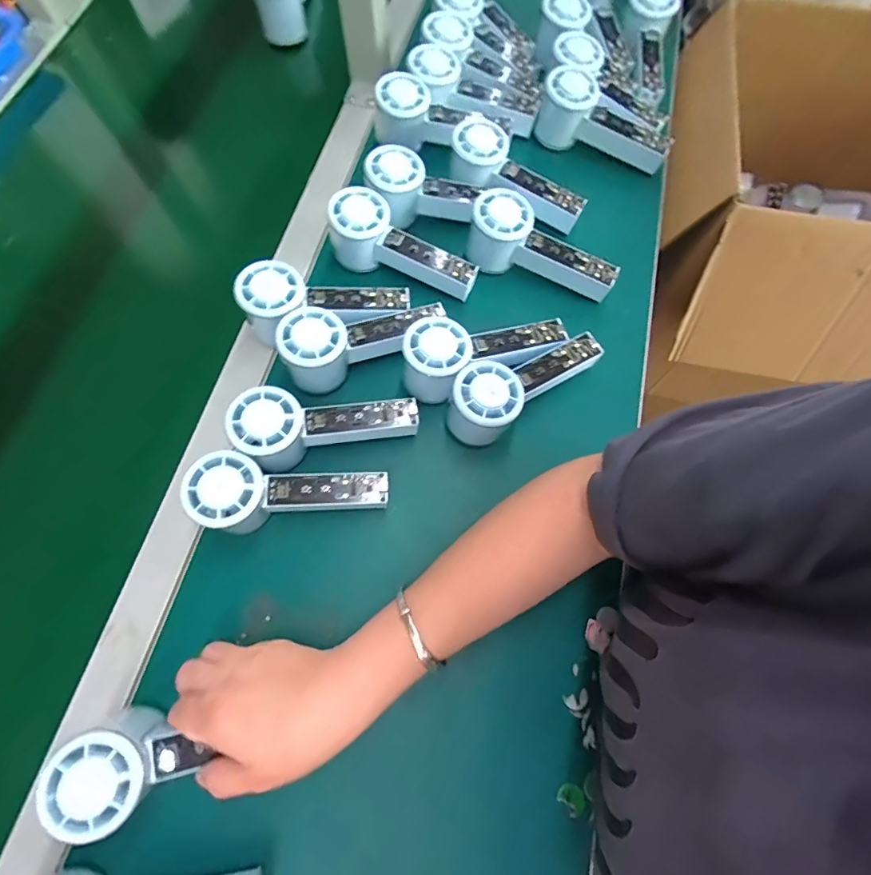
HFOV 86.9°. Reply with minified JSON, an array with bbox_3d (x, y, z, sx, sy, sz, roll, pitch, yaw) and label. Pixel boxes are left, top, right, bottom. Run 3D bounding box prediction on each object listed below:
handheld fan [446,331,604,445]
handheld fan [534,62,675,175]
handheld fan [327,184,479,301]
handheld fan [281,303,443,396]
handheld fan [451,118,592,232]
[{"bbox_3d":[0.075,-0.052,0.405,0.160,0.058,0.059,-38,75,-13],"label":"handheld fan"},{"bbox_3d":[0.190,-0.349,0.511,0.149,0.056,0.057,28,72,9],"label":"handheld fan"},{"bbox_3d":[-0.034,-0.183,0.461,0.153,0.060,0.055,27,71,-5],"label":"handheld fan"},{"bbox_3d":[-0.065,-0.095,0.417,0.145,0.055,0.055,-24,72,-9],"label":"handheld fan"},{"bbox_3d":[0.085,-0.272,0.486,0.153,0.040,0.057,32,72,-4],"label":"handheld fan"}]

